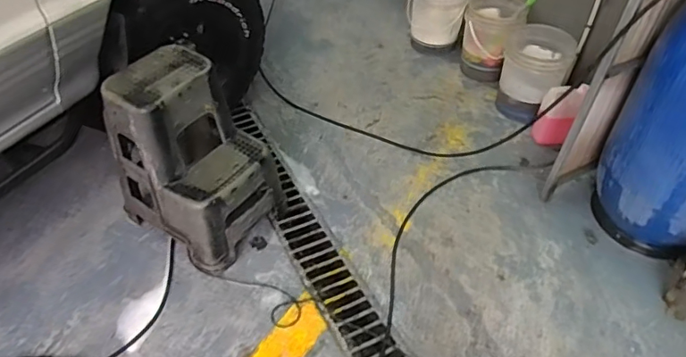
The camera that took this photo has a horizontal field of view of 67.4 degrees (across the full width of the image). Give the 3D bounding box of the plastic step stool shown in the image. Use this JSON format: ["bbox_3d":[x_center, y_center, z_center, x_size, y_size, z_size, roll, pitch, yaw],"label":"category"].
[{"bbox_3d":[-0.536,-0.087,1.870,0.488,0.622,0.412,27,50,23],"label":"plastic step stool"}]

